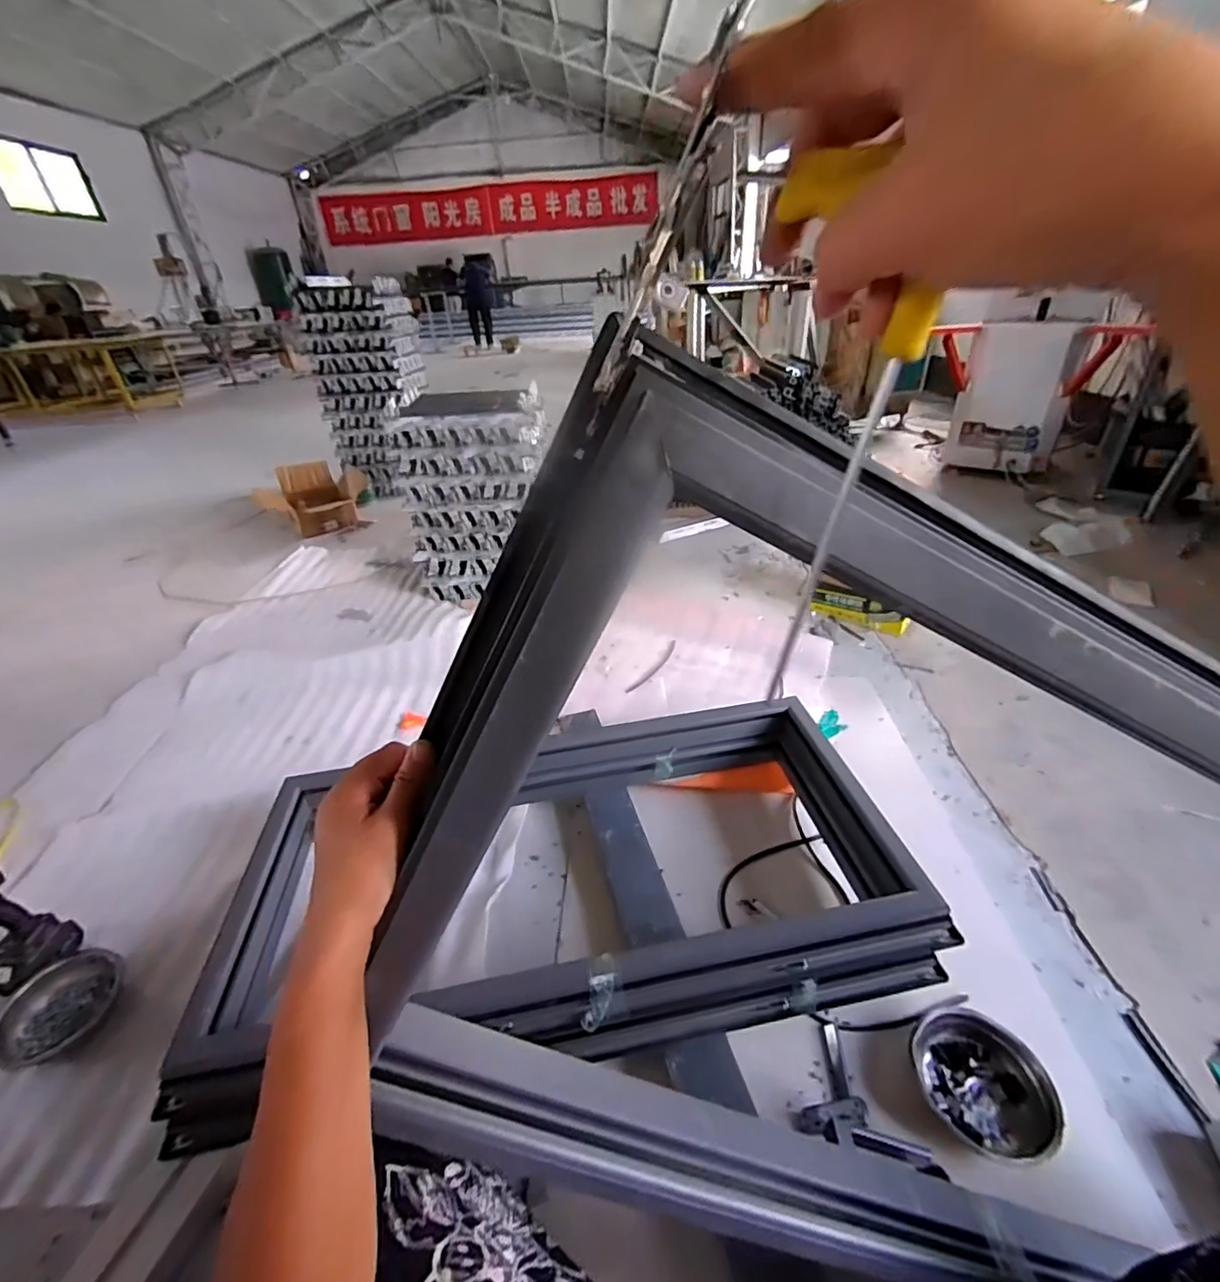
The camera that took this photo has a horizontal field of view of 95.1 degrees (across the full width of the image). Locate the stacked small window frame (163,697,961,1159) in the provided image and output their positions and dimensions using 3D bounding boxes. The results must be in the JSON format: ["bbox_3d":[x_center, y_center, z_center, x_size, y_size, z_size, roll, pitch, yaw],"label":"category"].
[{"bbox_3d":[-0.051,0.405,1.025,1.083,0.170,0.579,-9,34,-8],"label":"stacked small window frame"}]

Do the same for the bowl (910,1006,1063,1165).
[{"bbox_3d":[0.539,0.639,0.812,0.166,0.050,0.176,-3,34,2],"label":"bowl"}]

